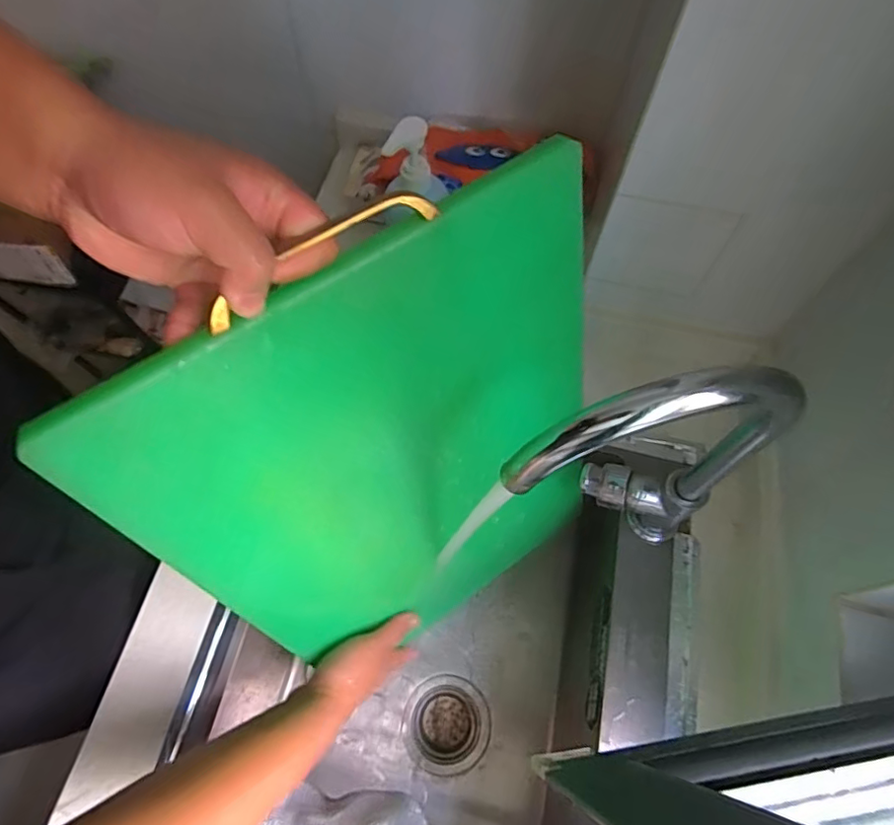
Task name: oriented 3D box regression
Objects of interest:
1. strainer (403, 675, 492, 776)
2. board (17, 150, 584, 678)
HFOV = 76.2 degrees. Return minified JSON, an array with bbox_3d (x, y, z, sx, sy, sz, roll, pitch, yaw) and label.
[{"bbox_3d":[-0.001,0.400,0.734,0.109,0.071,0.109,12,65,5],"label":"strainer"},{"bbox_3d":[-0.024,0.063,0.459,0.323,0.437,0.017,-32,51,-12],"label":"board"}]

